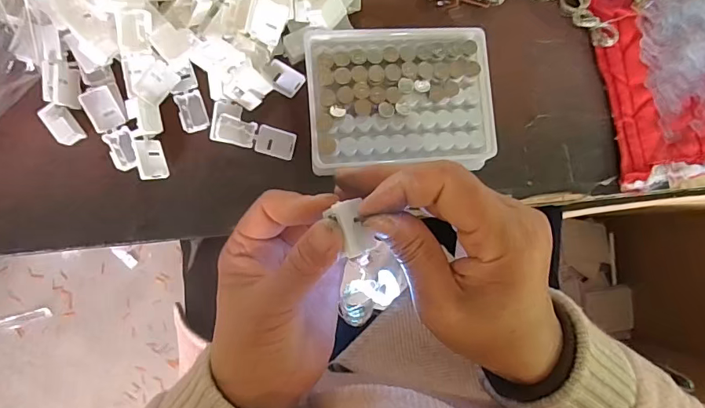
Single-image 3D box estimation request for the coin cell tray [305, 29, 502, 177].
[{"bbox_3d":[0.033,-0.075,0.330,0.129,0.035,0.098,-4,87,-8],"label":"coin cell tray"}]

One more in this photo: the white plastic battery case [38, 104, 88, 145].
[{"bbox_3d":[-0.193,-0.053,0.304,0.017,0.014,0.025,-32,91,-9],"label":"white plastic battery case"}]

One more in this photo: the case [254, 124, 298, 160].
[{"bbox_3d":[-0.055,-0.045,0.328,0.028,0.007,0.021,12,85,-7],"label":"case"}]

